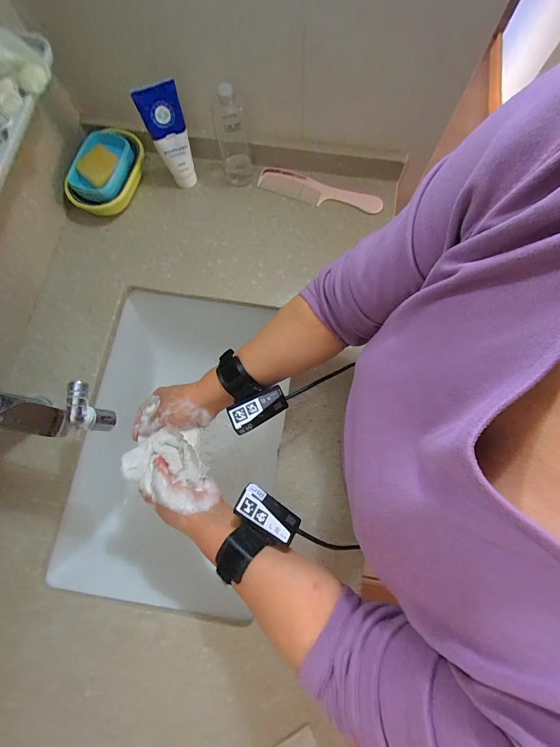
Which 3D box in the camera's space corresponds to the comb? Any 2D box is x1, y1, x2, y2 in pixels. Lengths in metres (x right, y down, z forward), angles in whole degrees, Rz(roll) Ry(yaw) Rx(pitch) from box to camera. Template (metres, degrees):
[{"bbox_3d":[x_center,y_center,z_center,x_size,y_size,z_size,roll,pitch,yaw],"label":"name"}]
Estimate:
[{"bbox_3d":[0.068,-0.316,0.544,0.216,0.007,0.048,19,78,6],"label":"comb"}]

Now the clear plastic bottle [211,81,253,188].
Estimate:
[{"bbox_3d":[-0.074,-0.373,0.491,0.048,0.146,0.057,-12,77,-1],"label":"clear plastic bottle"}]

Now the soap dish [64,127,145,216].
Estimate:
[{"bbox_3d":[-0.295,-0.342,0.539,0.109,0.045,0.156,18,78,6],"label":"soap dish"}]

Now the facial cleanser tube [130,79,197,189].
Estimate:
[{"bbox_3d":[-0.168,-0.362,0.487,0.057,0.150,0.032,-22,77,-3],"label":"facial cleanser tube"}]

